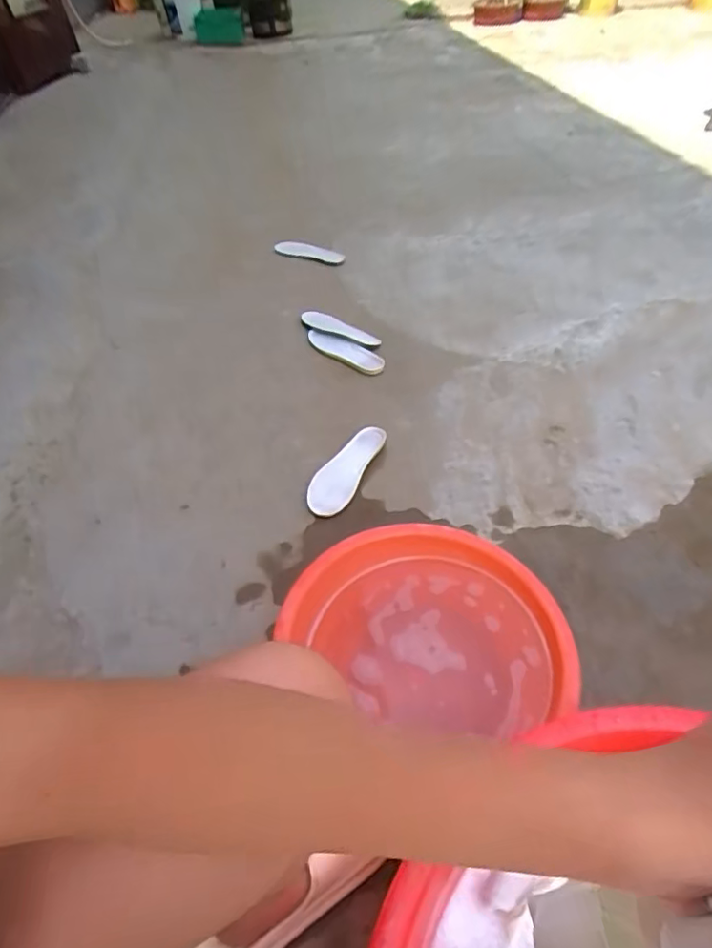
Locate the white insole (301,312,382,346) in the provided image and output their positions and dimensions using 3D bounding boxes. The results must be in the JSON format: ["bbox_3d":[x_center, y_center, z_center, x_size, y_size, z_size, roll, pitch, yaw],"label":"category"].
[{"bbox_3d":[-0.041,-0.345,1.332,0.212,0.025,0.050,26,53,24],"label":"white insole"}]

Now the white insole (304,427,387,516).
[{"bbox_3d":[-0.020,-0.012,1.013,0.075,0.013,0.222,24,52,8],"label":"white insole"}]

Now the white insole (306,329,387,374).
[{"bbox_3d":[-0.022,-0.288,1.286,0.222,0.022,0.066,34,57,29],"label":"white insole"}]

